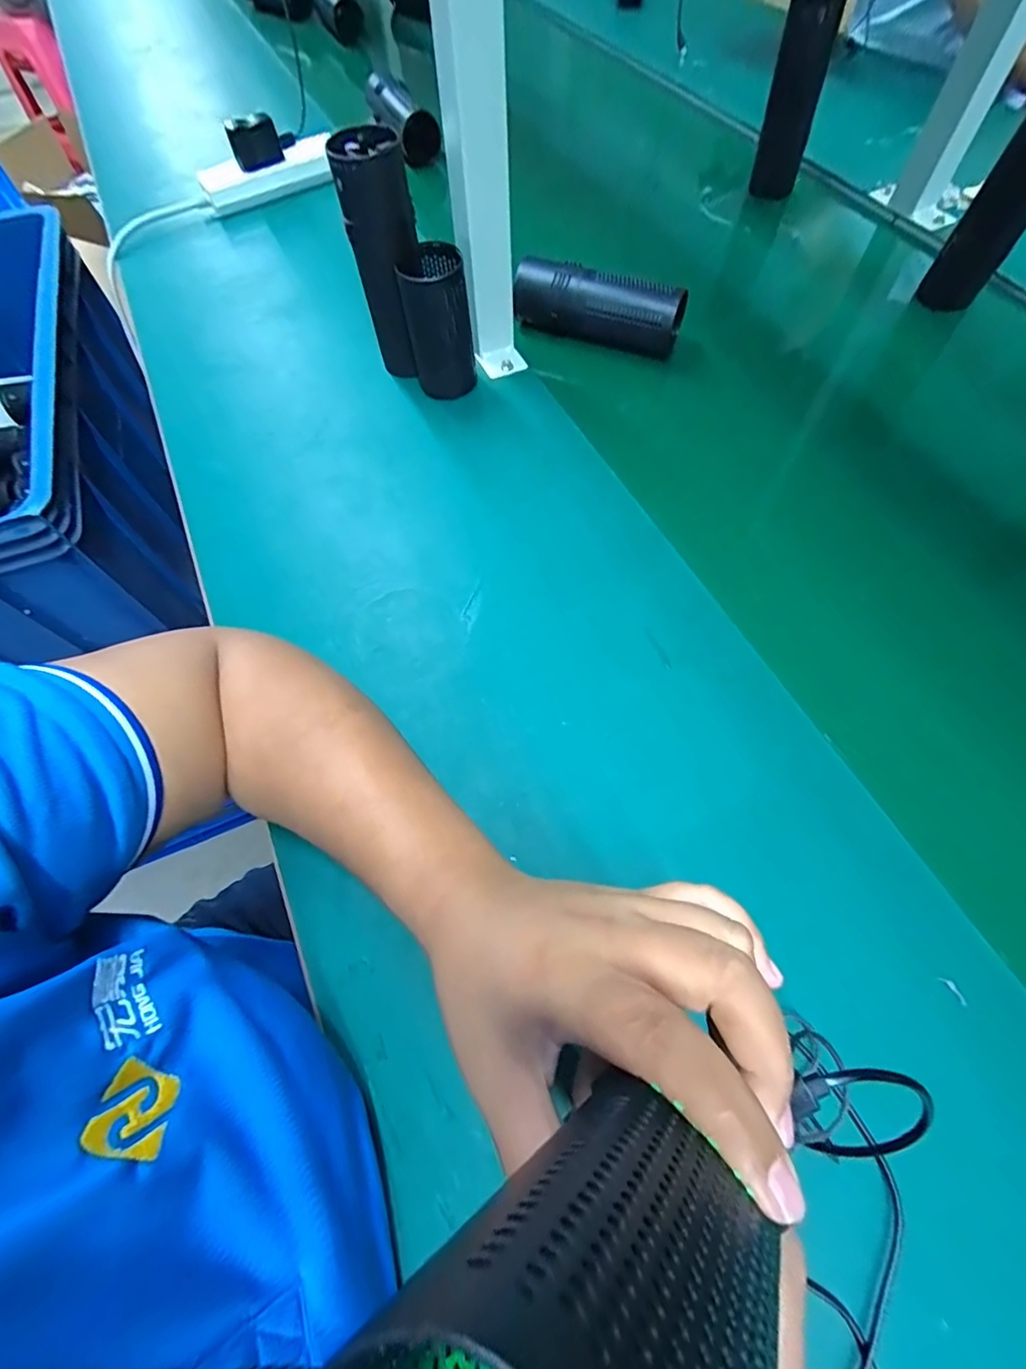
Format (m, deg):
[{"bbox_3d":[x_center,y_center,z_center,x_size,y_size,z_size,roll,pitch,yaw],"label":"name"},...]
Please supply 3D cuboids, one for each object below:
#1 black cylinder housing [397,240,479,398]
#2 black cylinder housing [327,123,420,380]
[{"bbox_3d":[-0.065,-0.318,0.471,0.054,0.111,0.048,-5,63,0],"label":"black cylinder housing"},{"bbox_3d":[-0.102,-0.355,0.456,0.050,0.165,0.051,29,68,16],"label":"black cylinder housing"}]

